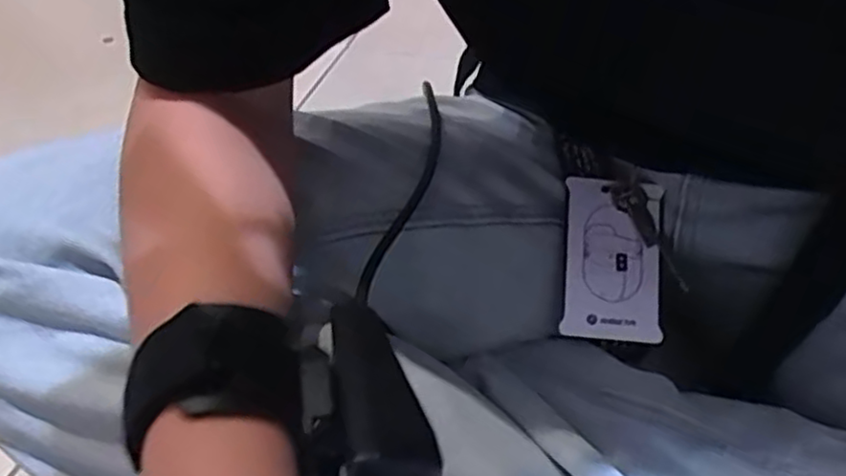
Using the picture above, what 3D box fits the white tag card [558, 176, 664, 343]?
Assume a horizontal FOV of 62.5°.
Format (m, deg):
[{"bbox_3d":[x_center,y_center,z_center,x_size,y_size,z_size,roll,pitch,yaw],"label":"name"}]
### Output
[{"bbox_3d":[0.099,0.011,0.368,0.049,0.004,0.084,6,79,-1],"label":"white tag card"}]

